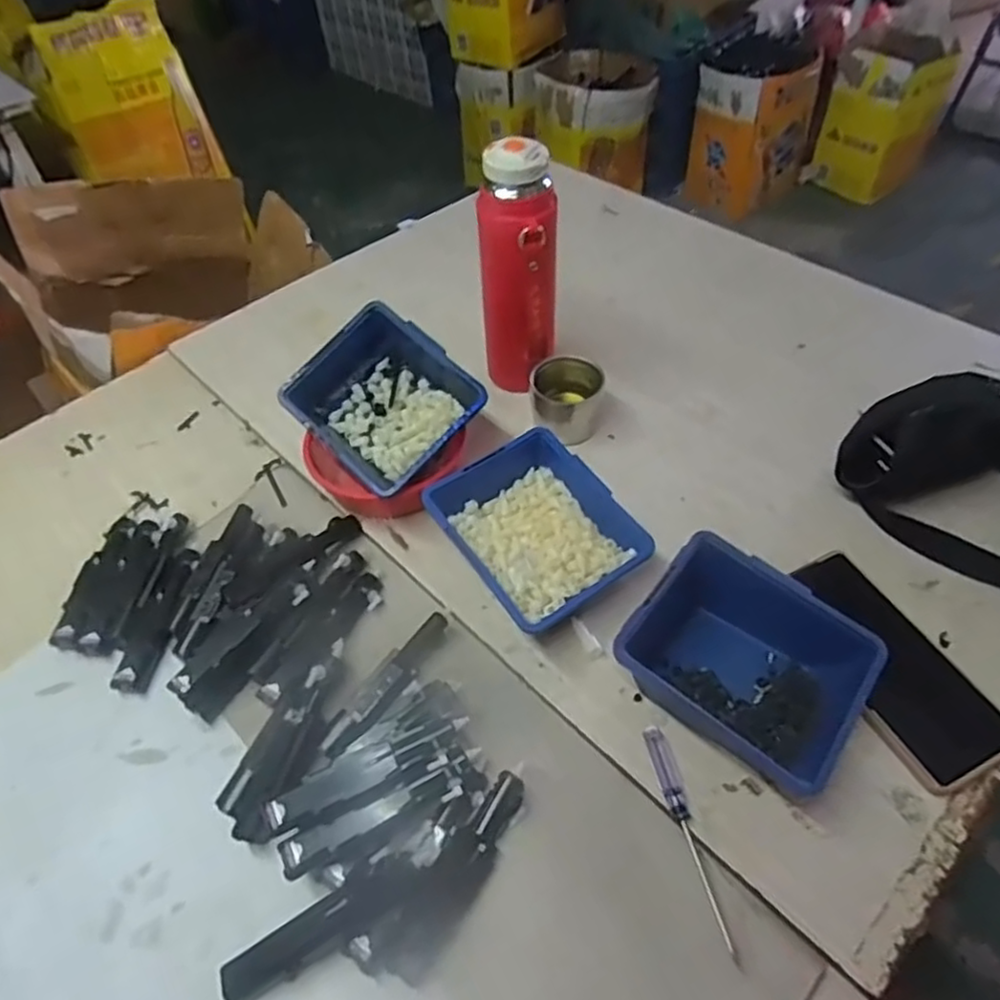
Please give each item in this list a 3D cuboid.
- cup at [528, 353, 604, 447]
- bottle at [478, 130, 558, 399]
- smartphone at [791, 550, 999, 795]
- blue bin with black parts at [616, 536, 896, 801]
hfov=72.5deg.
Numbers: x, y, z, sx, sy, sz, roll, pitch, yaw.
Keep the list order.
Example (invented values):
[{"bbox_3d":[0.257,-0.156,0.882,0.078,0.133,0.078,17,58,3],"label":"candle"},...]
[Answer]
[{"bbox_3d":[0.062,-0.093,0.636,0.063,0.063,0.065,-2,52,3],"label":"cup"},{"bbox_3d":[0.018,-0.188,0.610,0.068,0.227,0.074,-2,51,2],"label":"bottle"},{"bbox_3d":[0.271,0.110,0.476,0.079,0.010,0.166,-21,53,-11],"label":"smartphone"},{"bbox_3d":[0.162,0.108,0.455,0.137,0.068,0.120,31,60,25],"label":"blue bin with black parts"}]

